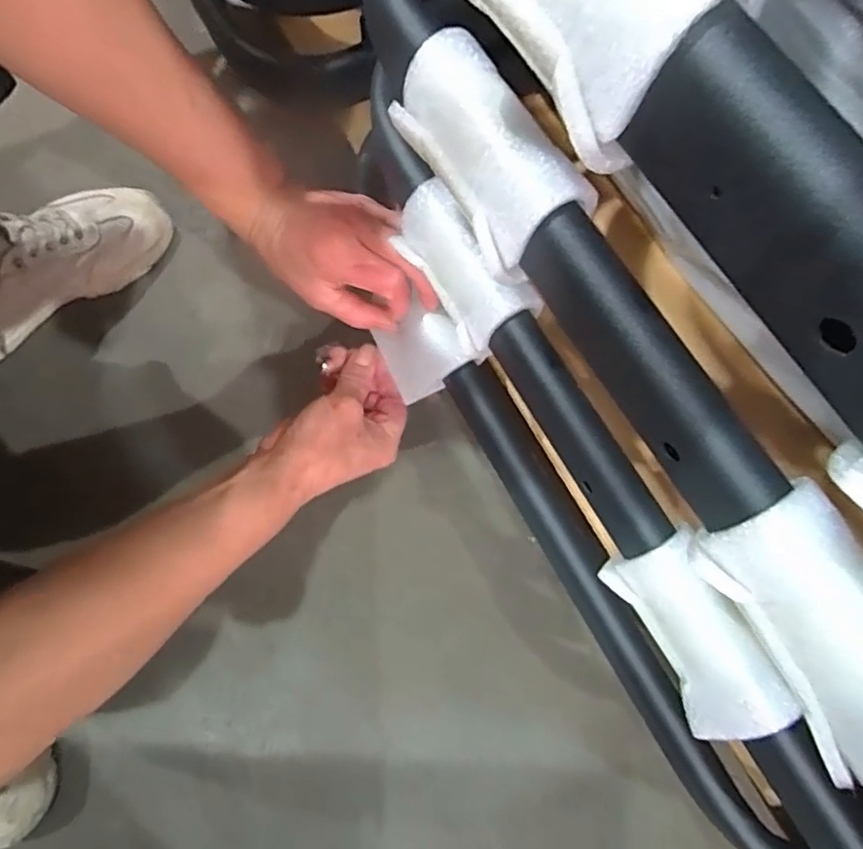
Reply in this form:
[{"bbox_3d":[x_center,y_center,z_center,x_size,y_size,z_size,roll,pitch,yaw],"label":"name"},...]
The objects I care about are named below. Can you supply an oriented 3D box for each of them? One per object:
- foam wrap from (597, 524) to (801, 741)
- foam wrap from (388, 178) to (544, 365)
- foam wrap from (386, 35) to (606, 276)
[{"bbox_3d":[0.109,0.089,0.244,0.030,0.038,0.079,-26,77,-8],"label":"foam wrap"},{"bbox_3d":[0.015,-0.078,0.287,0.033,0.034,0.081,-32,81,-9],"label":"foam wrap"},{"bbox_3d":[0.018,-0.098,0.210,0.036,0.033,0.080,-36,78,-10],"label":"foam wrap"}]

